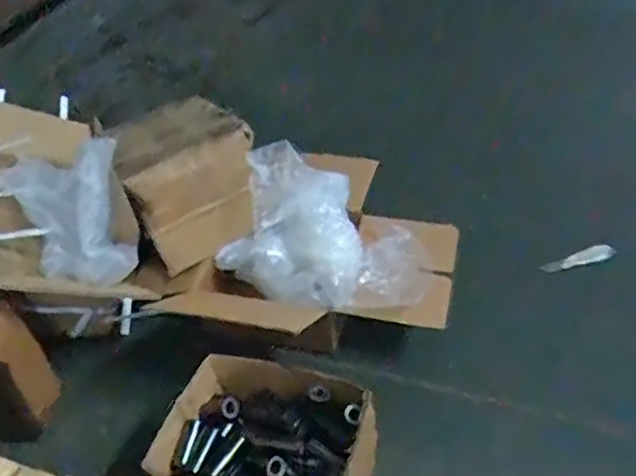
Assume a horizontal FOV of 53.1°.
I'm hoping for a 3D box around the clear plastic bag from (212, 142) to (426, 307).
[{"bbox_3d":[0.008,-0.013,0.906,0.300,0.106,0.190,19,49,25],"label":"clear plastic bag"}]

